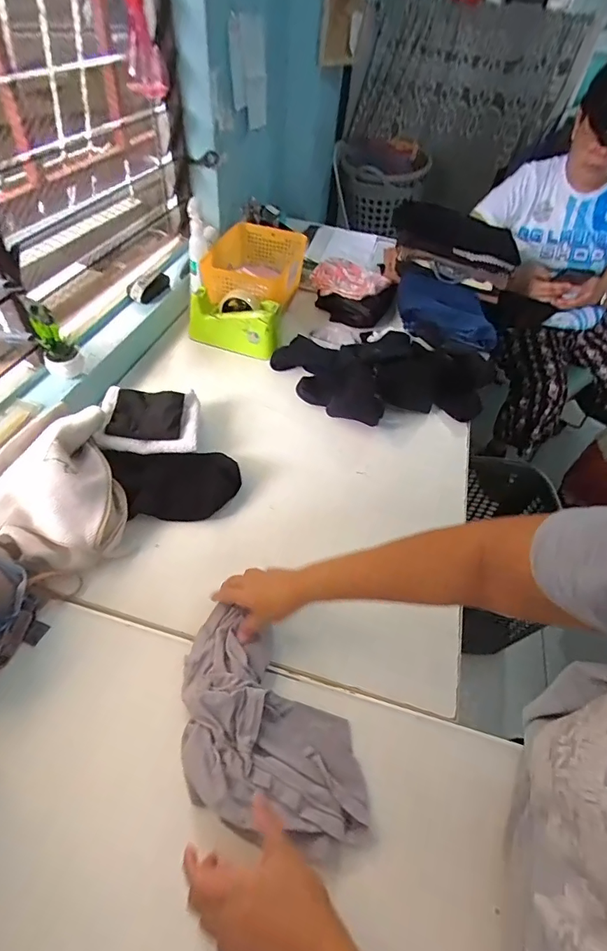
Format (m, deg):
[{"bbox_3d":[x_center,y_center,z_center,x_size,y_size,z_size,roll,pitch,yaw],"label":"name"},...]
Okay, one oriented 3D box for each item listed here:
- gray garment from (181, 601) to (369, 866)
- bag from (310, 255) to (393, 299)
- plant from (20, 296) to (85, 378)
[{"bbox_3d":[-0.053,0.273,0.473,0.155,0.040,0.266,-31,60,-28],"label":"gray garment"},{"bbox_3d":[0.113,-0.492,1.091,0.177,0.039,0.175,20,51,10],"label":"bag"},{"bbox_3d":[-0.403,-0.221,0.708,0.055,0.132,0.049,-21,56,-22],"label":"plant"}]

